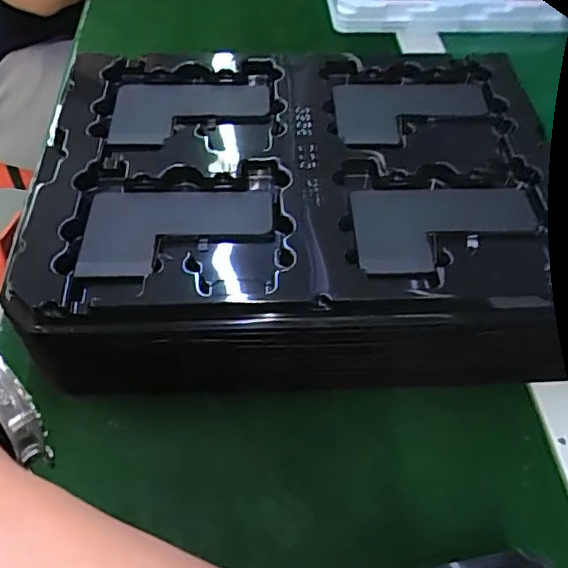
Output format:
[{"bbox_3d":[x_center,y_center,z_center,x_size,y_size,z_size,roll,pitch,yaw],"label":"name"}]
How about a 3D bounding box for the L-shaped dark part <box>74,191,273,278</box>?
[{"bbox_3d":[-0.055,-0.026,0.302,0.094,0.009,0.058,2,51,0],"label":"L-shaped dark part"}]

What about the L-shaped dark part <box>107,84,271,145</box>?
[{"bbox_3d":[-0.057,-0.105,0.362,0.094,0.011,0.061,1,51,-1],"label":"L-shaped dark part"}]

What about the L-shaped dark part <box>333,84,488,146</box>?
[{"bbox_3d":[0.079,-0.105,0.366,0.095,0.011,0.066,3,51,1],"label":"L-shaped dark part"}]

